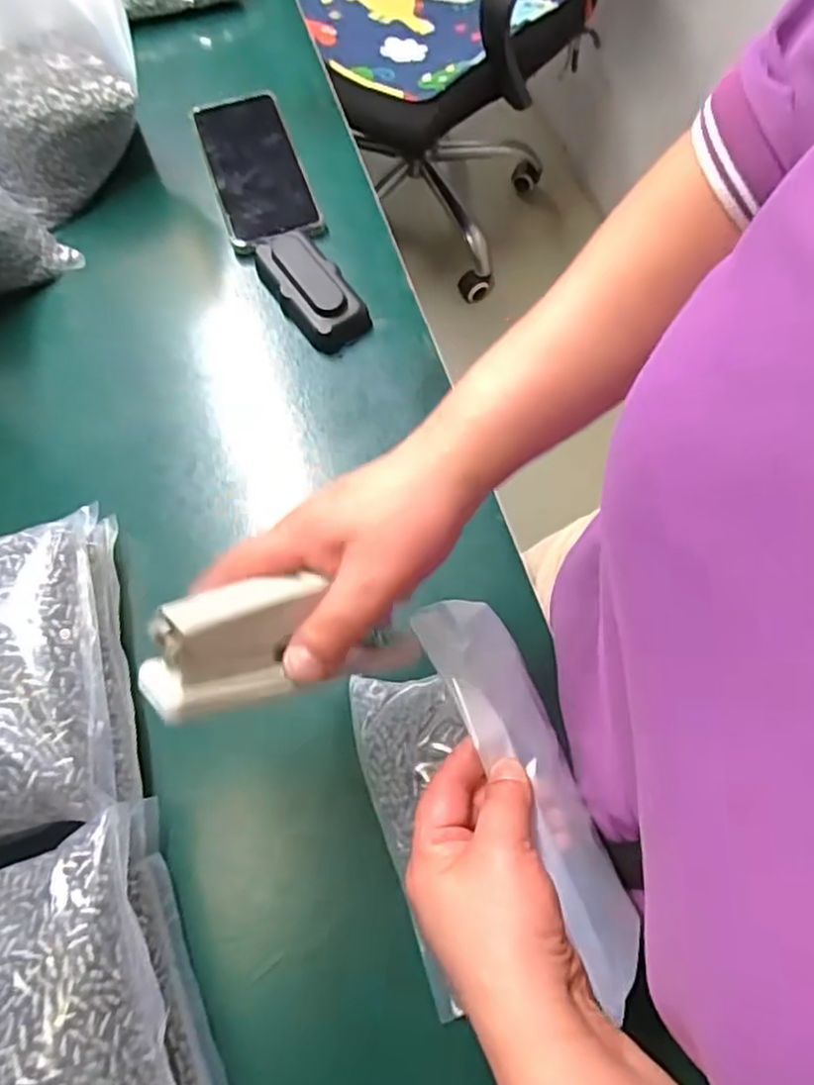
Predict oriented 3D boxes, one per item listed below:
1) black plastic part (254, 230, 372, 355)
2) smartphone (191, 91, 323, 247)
[{"bbox_3d":[-0.077,-0.202,0.535,0.049,0.023,0.111,-33,73,-13],"label":"black plastic part"},{"bbox_3d":[-0.129,-0.321,0.582,0.077,0.009,0.168,-16,70,-11],"label":"smartphone"}]

